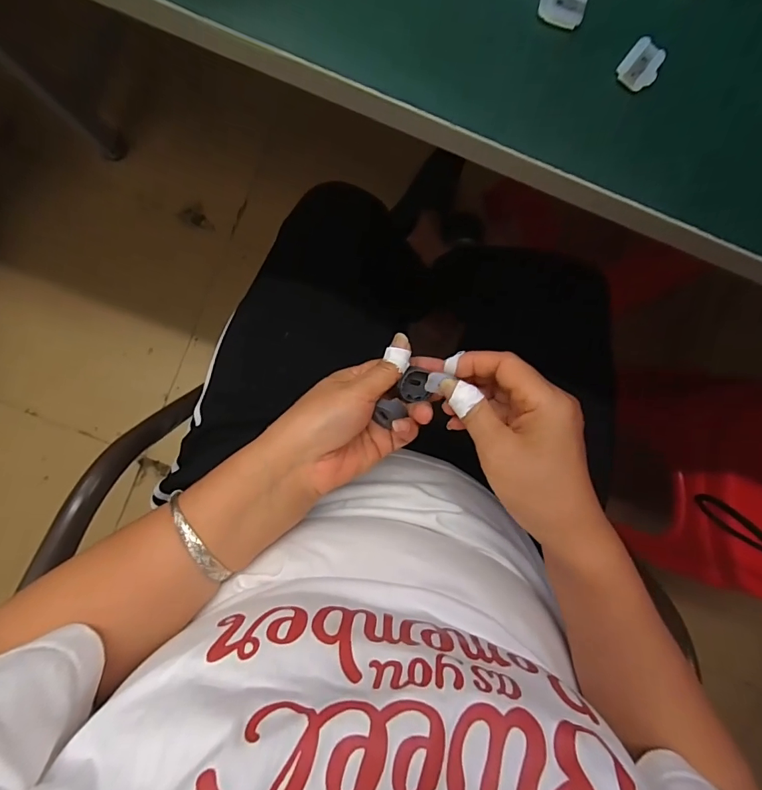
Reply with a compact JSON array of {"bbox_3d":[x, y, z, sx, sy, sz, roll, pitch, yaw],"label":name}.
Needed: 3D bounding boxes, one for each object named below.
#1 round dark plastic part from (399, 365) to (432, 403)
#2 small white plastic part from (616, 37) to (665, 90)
[{"bbox_3d":[0.025,-0.007,0.328,0.023,0.008,0.023,-2,116,-5],"label":"round dark plastic part"},{"bbox_3d":[0.126,-0.159,0.209,0.017,0.005,0.021,37,89,-4],"label":"small white plastic part"}]

